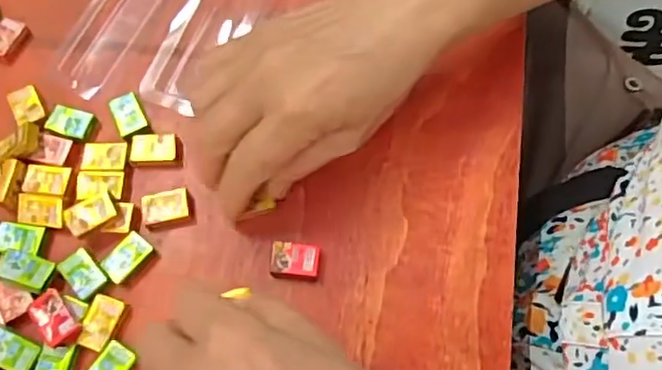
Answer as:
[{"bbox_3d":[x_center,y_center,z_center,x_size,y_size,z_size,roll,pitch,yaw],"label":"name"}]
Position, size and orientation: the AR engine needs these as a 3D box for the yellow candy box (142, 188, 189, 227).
[{"bbox_3d":[-0.090,0.012,0.324,0.025,0.007,0.017,-16,70,-3],"label":"yellow candy box"}]

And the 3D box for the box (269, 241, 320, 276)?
[{"bbox_3d":[-0.018,0.039,0.313,0.025,0.007,0.016,5,70,5],"label":"box"}]

